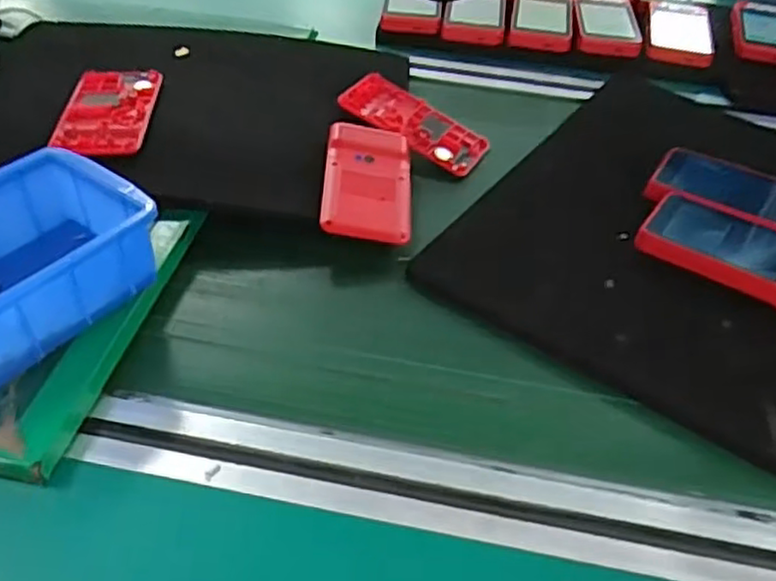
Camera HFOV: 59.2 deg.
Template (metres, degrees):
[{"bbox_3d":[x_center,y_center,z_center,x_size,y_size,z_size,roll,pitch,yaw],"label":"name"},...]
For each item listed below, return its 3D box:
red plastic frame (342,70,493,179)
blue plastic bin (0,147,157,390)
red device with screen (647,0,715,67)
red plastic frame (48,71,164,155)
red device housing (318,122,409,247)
[{"bbox_3d":[0.023,-0.137,0.559,0.120,0.009,0.068,32,47,8],"label":"red plastic frame"},{"bbox_3d":[-0.208,-0.009,0.369,0.094,0.055,0.142,29,49,23],"label":"blue plastic bin"},{"bbox_3d":[0.317,-0.284,0.743,0.071,0.012,0.152,15,45,10],"label":"red device with screen"},{"bbox_3d":[-0.209,-0.137,0.514,0.063,0.007,0.123,-1,44,-6],"label":"red plastic frame"},{"bbox_3d":[-0.014,-0.080,0.493,0.061,0.015,0.116,3,44,-2],"label":"red device housing"}]

